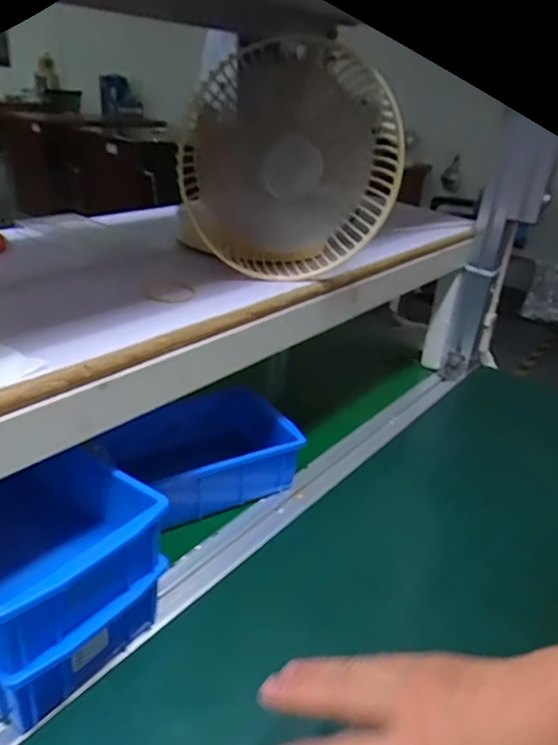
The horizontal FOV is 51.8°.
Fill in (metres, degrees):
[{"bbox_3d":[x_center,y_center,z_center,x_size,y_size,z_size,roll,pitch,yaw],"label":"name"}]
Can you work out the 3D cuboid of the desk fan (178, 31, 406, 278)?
[{"bbox_3d":[0.006,-0.198,0.554,0.192,0.180,0.138,1,28,-9],"label":"desk fan"}]

